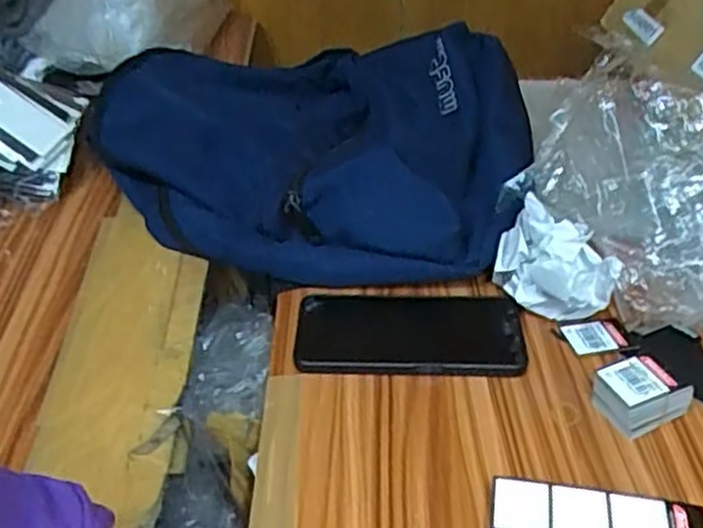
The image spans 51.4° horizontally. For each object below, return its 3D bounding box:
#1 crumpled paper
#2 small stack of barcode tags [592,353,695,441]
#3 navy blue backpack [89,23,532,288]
[{"bbox_3d":[0.152,0.003,0.560,0.071,0.084,0.096,-5,38,-4],"label":"crumpled paper"},{"bbox_3d":[0.195,0.088,0.494,0.054,0.033,0.039,-15,39,-16],"label":"small stack of barcode tags"},{"bbox_3d":[-0.050,-0.114,0.697,0.399,0.112,0.298,0,37,3],"label":"navy blue backpack"}]

